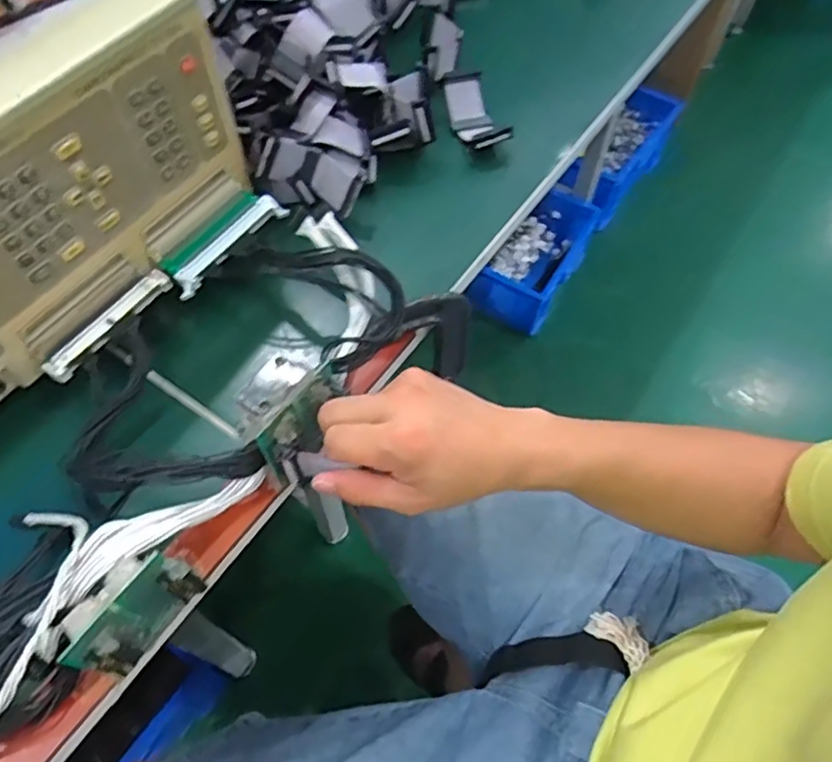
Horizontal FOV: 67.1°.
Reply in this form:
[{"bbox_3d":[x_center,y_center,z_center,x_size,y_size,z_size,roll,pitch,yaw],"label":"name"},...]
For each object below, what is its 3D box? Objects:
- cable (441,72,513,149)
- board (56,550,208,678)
[{"bbox_3d":[0.056,-0.250,0.588,0.039,0.030,0.088,-19,62,-12],"label":"cable"},{"bbox_3d":[-0.152,0.125,0.340,0.029,0.060,0.066,35,65,18],"label":"board"}]

